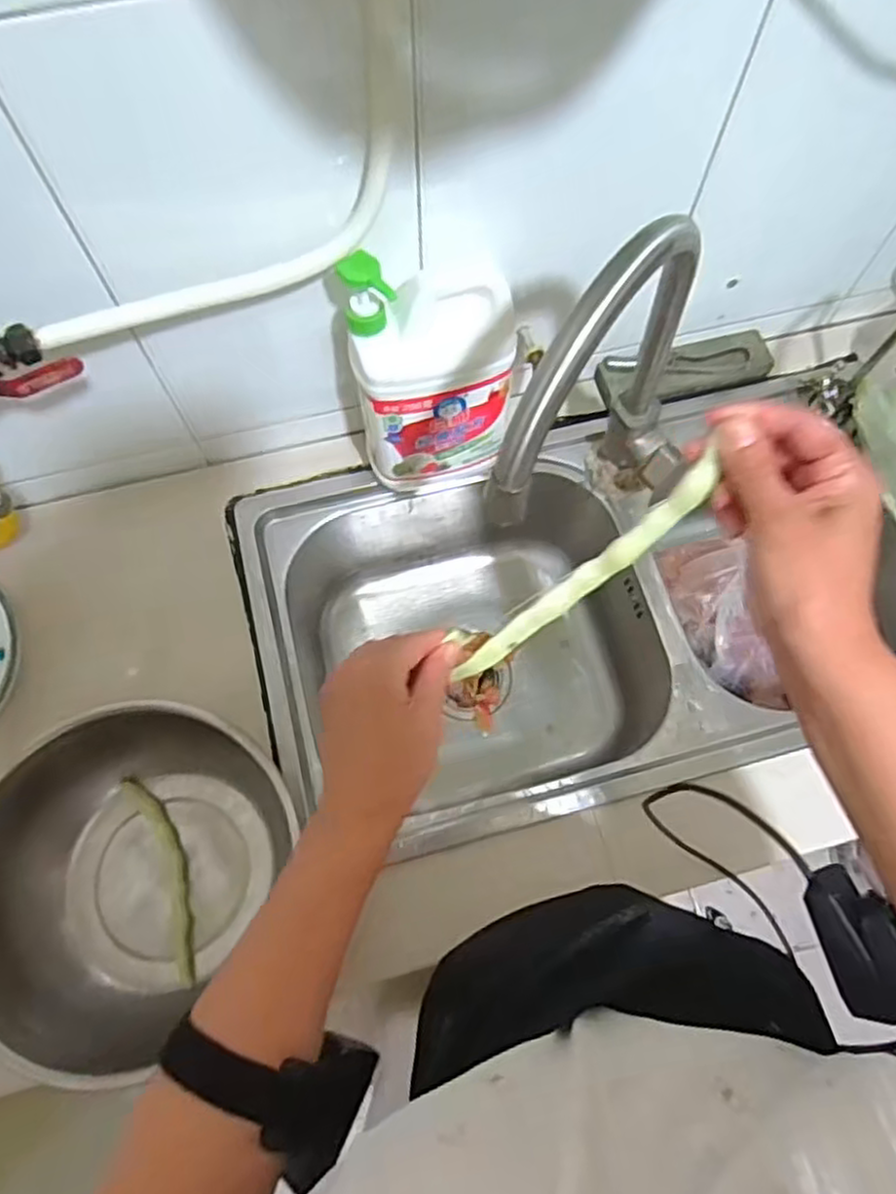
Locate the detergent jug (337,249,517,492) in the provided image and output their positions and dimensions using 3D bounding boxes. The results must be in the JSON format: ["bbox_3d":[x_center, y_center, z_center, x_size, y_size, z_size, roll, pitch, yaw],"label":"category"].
[{"bbox_3d":[-0.016,-0.214,0.657,0.135,0.228,0.118,-8,70,-4],"label":"detergent jug"}]

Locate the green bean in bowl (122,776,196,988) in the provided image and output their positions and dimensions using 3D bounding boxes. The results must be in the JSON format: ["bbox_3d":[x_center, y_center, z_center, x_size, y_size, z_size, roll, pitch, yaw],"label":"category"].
[{"bbox_3d":[-0.249,0.244,0.641,0.028,0.016,0.186,-24,72,-9],"label":"green bean in bowl"}]

